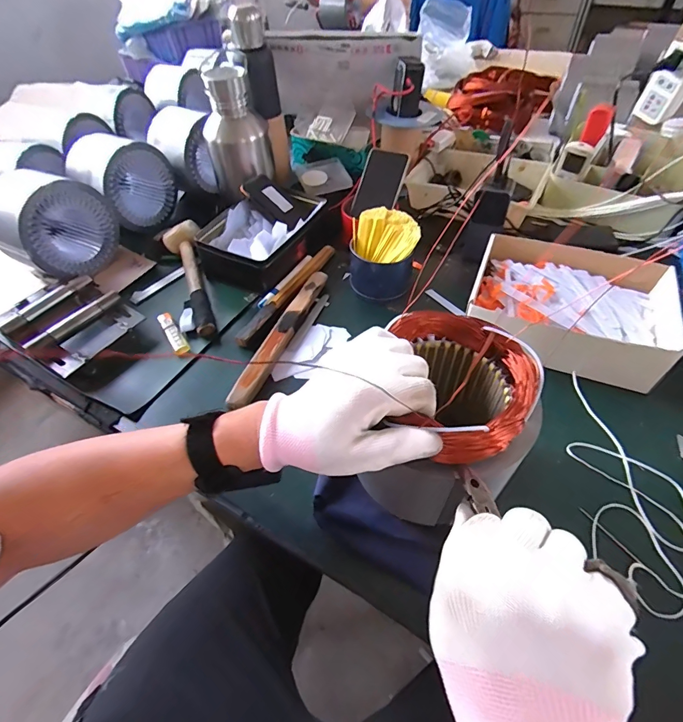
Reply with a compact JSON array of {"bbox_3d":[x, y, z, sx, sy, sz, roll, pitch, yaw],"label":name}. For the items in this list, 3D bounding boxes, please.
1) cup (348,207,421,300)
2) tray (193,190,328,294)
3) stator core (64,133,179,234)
[{"bbox_3d":[0.065,-0.161,0.627,0.103,0.113,0.102,1,51,5],"label":"cup"},{"bbox_3d":[-0.142,-0.213,0.684,0.150,0.066,0.191,20,55,19],"label":"tray"},{"bbox_3d":[-0.410,-0.340,0.755,0.113,0.138,0.155,22,56,20],"label":"stator core"}]

